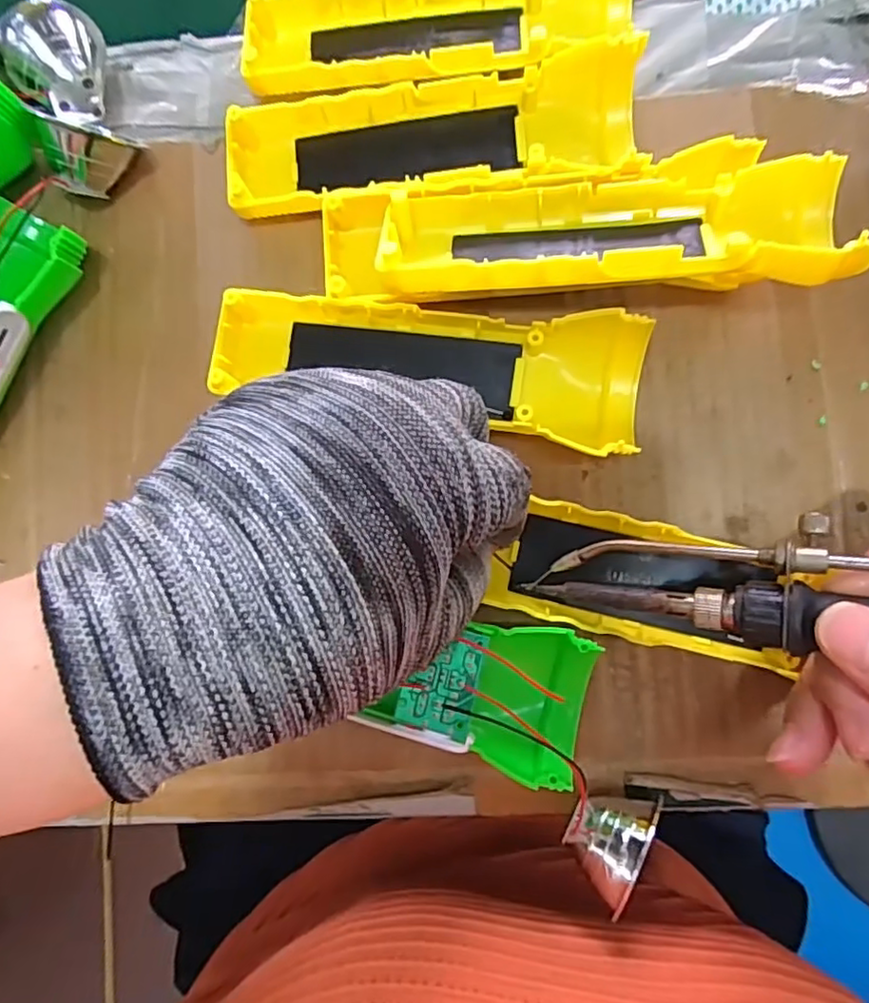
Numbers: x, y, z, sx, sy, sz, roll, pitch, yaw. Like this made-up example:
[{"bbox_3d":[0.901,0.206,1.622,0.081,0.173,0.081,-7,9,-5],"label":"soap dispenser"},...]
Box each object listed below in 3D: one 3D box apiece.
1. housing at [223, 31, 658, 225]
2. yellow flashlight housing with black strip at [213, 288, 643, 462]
[{"bbox_3d":[0.000,-0.145,0.244,0.163,0.023,0.052,-7,85,2],"label":"housing"},{"bbox_3d":[-0.003,-0.052,0.234,0.162,0.026,0.048,9,86,4],"label":"yellow flashlight housing with black strip"}]

